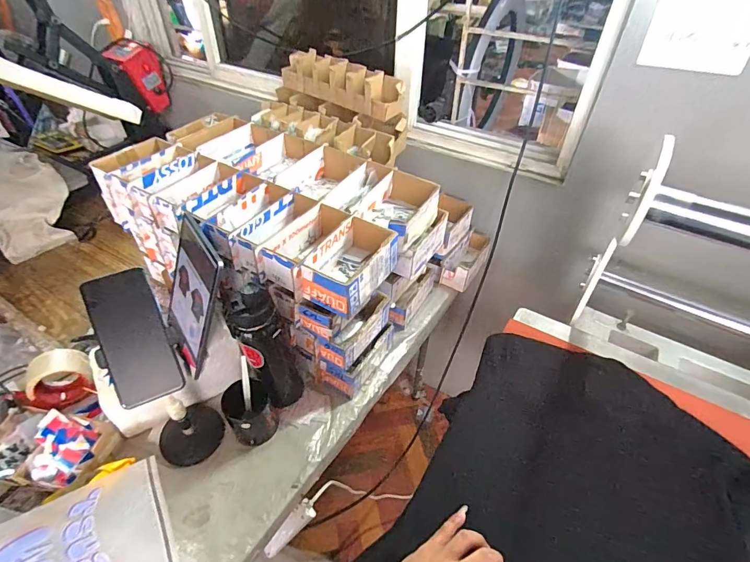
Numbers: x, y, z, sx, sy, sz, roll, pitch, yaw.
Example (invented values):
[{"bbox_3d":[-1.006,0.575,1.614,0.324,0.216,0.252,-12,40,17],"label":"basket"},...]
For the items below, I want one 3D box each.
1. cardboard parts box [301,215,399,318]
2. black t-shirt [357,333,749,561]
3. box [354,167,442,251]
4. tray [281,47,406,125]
[{"bbox_3d":[-0.032,-0.033,0.658,0.099,0.067,0.187,23,46,19],"label":"cardboard parts box"},{"bbox_3d":[0.246,0.341,0.543,0.411,0.151,0.501,31,49,25],"label":"black t-shirt"},{"bbox_3d":[0.041,-0.135,0.767,0.119,0.066,0.159,26,47,21],"label":"box"},{"bbox_3d":[-0.088,-0.486,0.987,0.351,0.076,0.091,29,48,24],"label":"tray"}]

